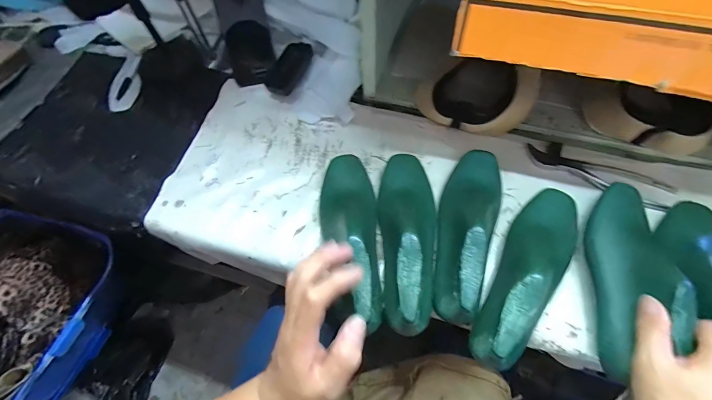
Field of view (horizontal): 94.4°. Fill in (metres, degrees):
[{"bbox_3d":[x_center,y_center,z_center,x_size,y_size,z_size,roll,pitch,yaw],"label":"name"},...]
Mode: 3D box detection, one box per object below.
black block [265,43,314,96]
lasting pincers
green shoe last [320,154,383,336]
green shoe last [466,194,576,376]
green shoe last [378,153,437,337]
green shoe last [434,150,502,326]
[{"bbox_3d":[-0.116,-0.231,0.583,0.053,0.026,0.104,30,80,-4],"label":"black block"},{"bbox_3d":[0.346,-0.039,0.469,0.189,0.021,0.060,25,67,15],"label":"lasting pincers"},{"bbox_3d":[-0.007,0.041,0.416,0.071,0.076,0.230,-8,63,-1],"label":"green shoe last"},{"bbox_3d":[0.206,0.080,0.384,0.072,0.070,0.238,32,69,18],"label":"green shoe last"},{"bbox_3d":[0.067,0.035,0.410,0.072,0.067,0.234,-1,63,3],"label":"green shoe last"},{"bbox_3d":[0.143,0.029,0.413,0.069,0.071,0.233,16,65,11],"label":"green shoe last"}]

